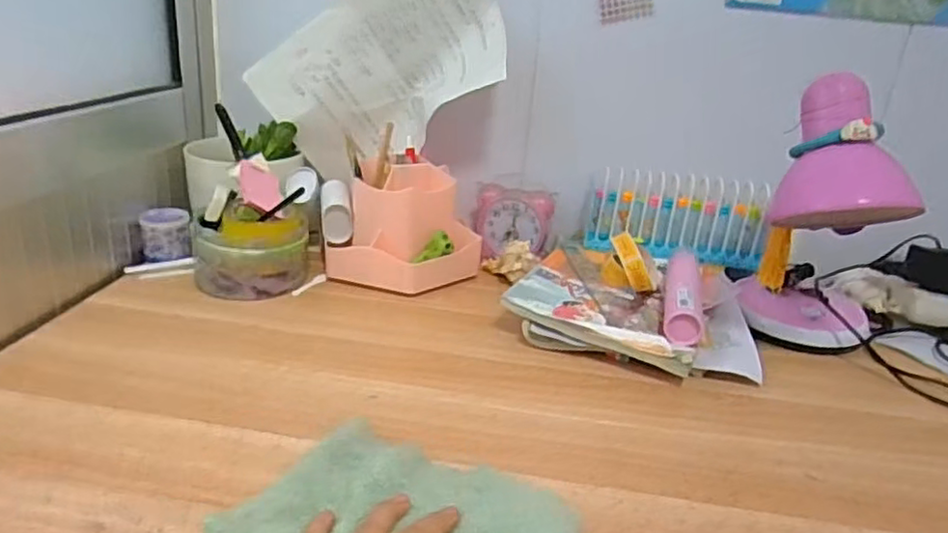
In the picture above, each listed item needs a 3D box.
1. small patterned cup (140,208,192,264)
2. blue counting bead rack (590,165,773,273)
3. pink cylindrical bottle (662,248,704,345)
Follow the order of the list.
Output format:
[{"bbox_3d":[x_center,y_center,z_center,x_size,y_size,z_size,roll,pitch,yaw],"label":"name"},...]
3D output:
[{"bbox_3d":[-0.348,-0.035,0.756,0.051,0.048,0.058,-6,25,-24],"label":"small patterned cup"},{"bbox_3d":[0.243,-0.057,0.788,0.219,0.092,0.041,7,23,5],"label":"blue counting bead rack"},{"bbox_3d":[0.214,0.024,0.674,0.038,0.032,0.173,10,23,13],"label":"pink cylindrical bottle"}]

